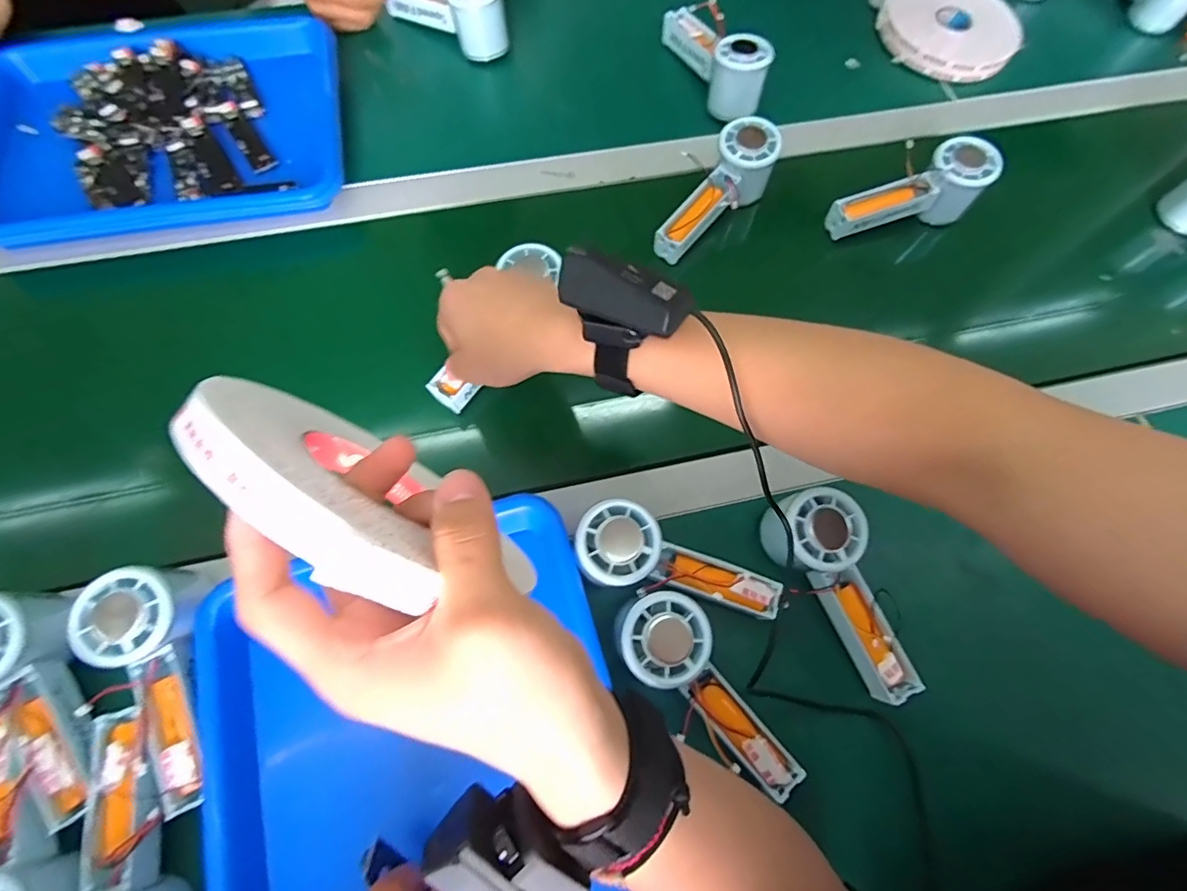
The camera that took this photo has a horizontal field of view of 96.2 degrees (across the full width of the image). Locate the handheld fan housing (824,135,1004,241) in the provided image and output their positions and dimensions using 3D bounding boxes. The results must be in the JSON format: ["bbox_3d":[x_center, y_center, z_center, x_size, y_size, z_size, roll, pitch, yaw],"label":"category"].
[{"bbox_3d":[0.306,-0.241,0.526,0.147,0.061,0.053,-18,72,12],"label":"handheld fan housing"}]

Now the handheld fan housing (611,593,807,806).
[{"bbox_3d":[0.075,0.159,0.347,0.061,0.041,0.147,-39,77,-14],"label":"handheld fan housing"}]

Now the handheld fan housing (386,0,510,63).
[{"bbox_3d":[-0.161,-0.484,0.580,0.146,0.058,0.052,37,73,10],"label":"handheld fan housing"}]

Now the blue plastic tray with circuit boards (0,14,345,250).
[{"bbox_3d":[-0.432,-0.321,0.525,0.355,0.029,0.270,-9,71,-6],"label":"blue plastic tray with circuit boards"}]

